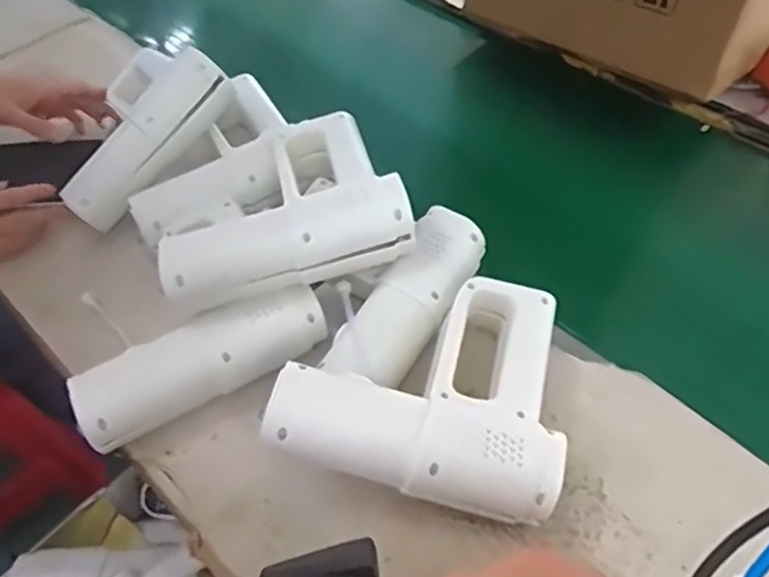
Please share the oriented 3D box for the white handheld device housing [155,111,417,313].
[{"bbox_3d":[-0.101,-0.075,0.576,0.205,0.075,0.183,-17,52,-11],"label":"white handheld device housing"}]

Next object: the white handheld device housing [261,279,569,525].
[{"bbox_3d":[0.032,0.072,0.492,0.208,0.078,0.185,6,51,7],"label":"white handheld device housing"}]

